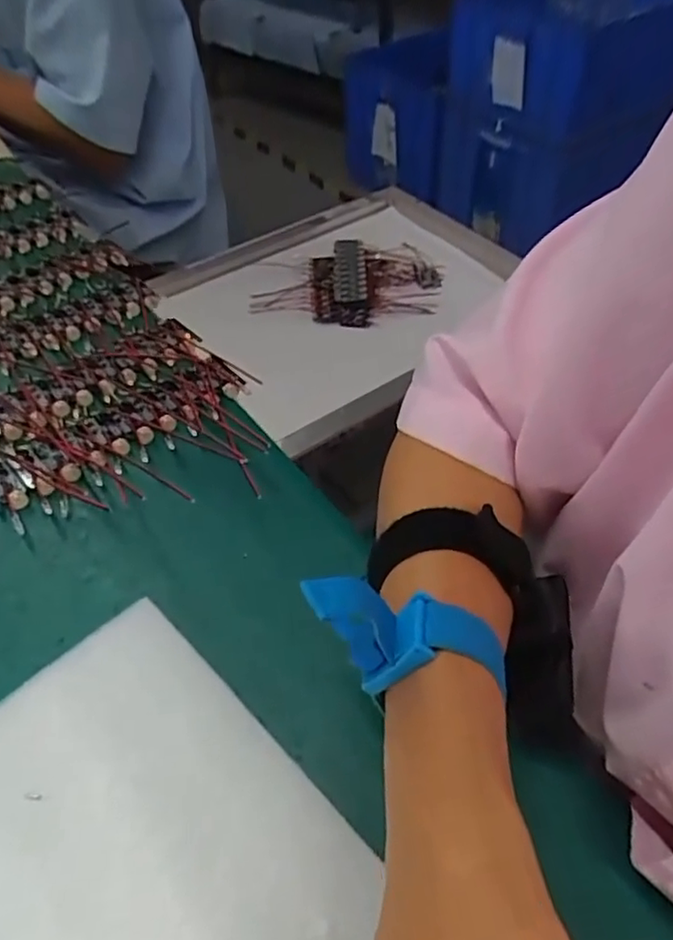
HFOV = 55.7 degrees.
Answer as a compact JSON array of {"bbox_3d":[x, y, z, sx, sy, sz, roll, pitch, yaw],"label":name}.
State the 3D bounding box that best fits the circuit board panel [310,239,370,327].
[{"bbox_3d":[0.004,-0.278,0.930,0.080,0.028,0.187,-2,50,1],"label":"circuit board panel"}]

